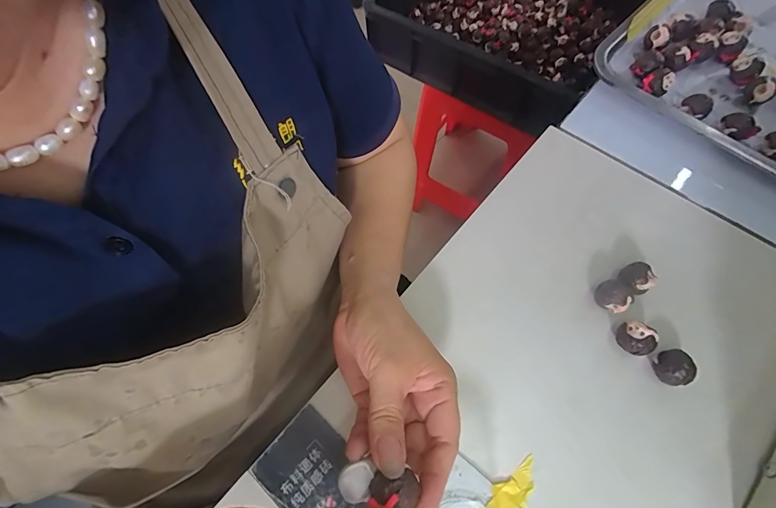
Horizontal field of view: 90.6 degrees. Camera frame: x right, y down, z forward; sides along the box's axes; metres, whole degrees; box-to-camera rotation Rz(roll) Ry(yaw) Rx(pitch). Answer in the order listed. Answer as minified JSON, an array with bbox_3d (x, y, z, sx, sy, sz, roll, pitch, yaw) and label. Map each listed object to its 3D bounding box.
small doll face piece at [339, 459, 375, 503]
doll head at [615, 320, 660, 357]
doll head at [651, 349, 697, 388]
[{"bbox_3d":[-0.017,0.118,0.200,0.017,0.007,0.019,8,66,6],"label":"small doll face piece"},{"bbox_3d":[0.182,0.064,0.286,0.024,0.027,0.020,29,70,14],"label":"doll head"},{"bbox_3d":[0.206,0.082,0.277,0.021,0.027,0.023,-14,66,-4],"label":"doll head"}]

